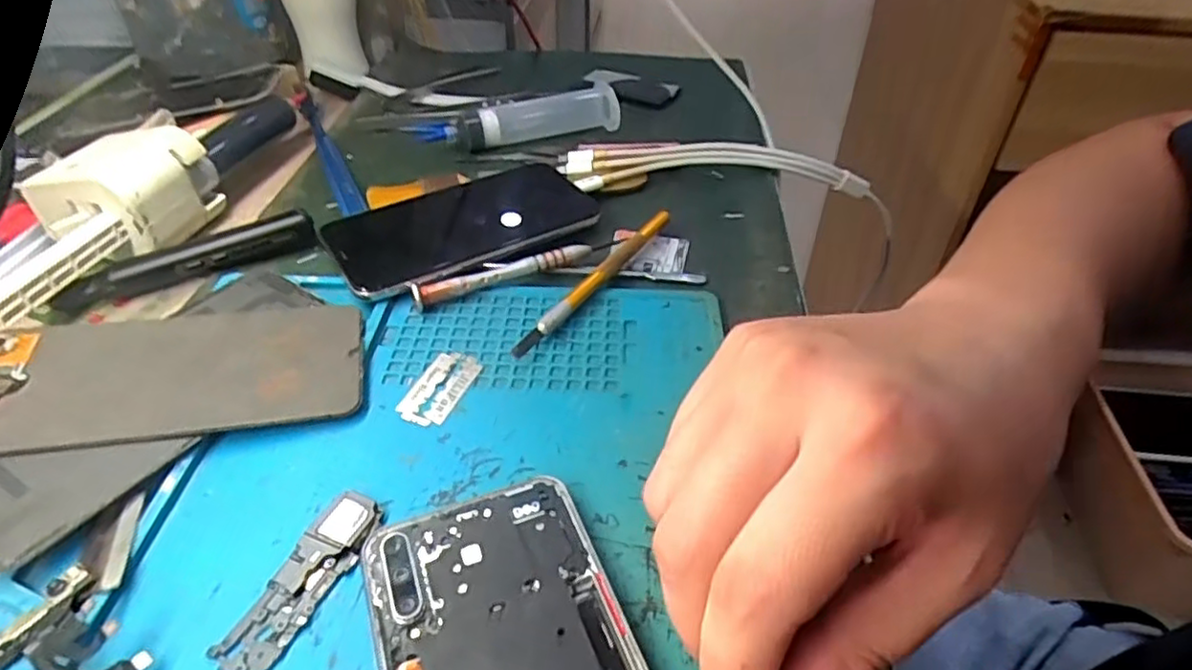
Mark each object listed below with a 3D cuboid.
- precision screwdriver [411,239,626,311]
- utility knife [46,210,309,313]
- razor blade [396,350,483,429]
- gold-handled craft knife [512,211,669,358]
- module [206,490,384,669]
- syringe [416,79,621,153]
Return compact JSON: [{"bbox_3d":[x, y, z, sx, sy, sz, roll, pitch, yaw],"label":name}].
[{"bbox_3d":[-0.038,-0.033,0.341,0.108,0.013,0.008,-17,44,-19],"label":"precision screwdriver"},{"bbox_3d":[-0.206,-0.038,0.345,0.119,0.023,0.015,-22,46,-24],"label":"utility knife"},{"bbox_3d":[-0.066,0.021,0.287,0.023,0.004,0.042,13,43,14],"label":"razor blade"},{"bbox_3d":[0.000,-0.029,0.336,0.010,0.014,0.126,24,46,24],"label":"gold-handled craft knife"},{"bbox_3d":[-0.095,0.078,0.221,0.022,0.006,0.063,15,43,16],"label":"module"},{"bbox_3d":[-0.054,-0.153,0.468,0.135,0.026,0.038,-11,42,-12],"label":"syringe"}]

